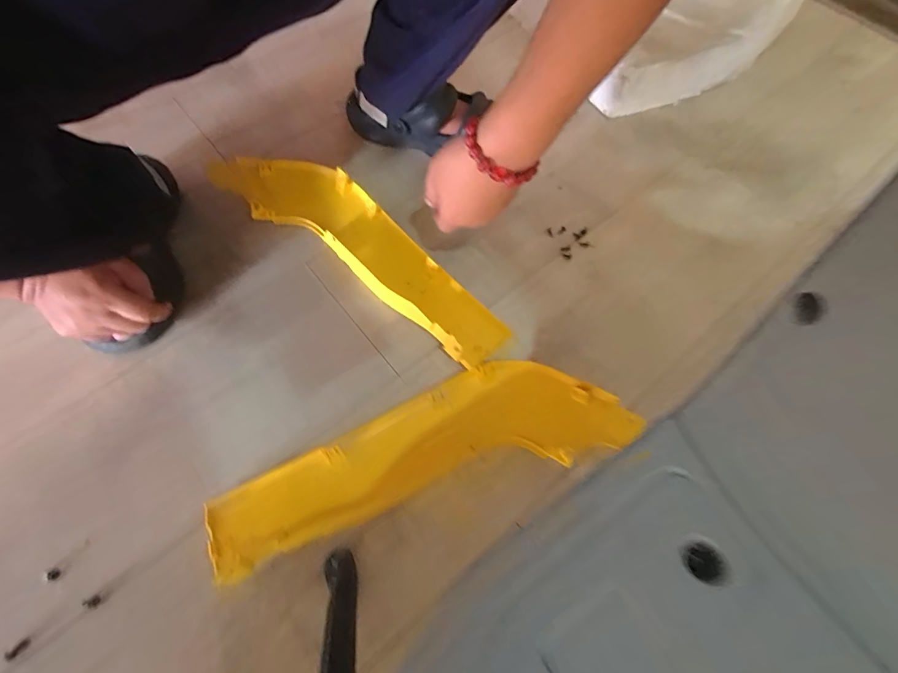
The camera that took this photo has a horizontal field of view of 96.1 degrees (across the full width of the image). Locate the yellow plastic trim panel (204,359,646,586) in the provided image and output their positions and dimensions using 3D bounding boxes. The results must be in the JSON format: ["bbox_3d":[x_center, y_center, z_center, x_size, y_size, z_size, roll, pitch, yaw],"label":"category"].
[{"bbox_3d":[-0.033,0.124,0.412,0.418,0.041,0.129,-20,68,-9],"label":"yellow plastic trim panel"}]

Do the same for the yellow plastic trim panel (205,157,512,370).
[{"bbox_3d":[-0.106,-0.122,0.518,0.428,0.051,0.131,35,70,13],"label":"yellow plastic trim panel"}]

